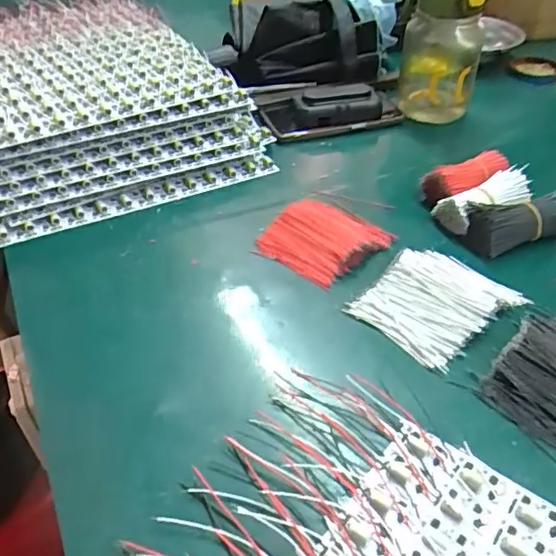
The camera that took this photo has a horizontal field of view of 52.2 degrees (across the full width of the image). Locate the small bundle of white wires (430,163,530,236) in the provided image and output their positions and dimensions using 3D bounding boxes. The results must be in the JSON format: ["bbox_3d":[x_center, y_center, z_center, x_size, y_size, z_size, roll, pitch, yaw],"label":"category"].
[{"bbox_3d":[0.193,-0.071,0.525,0.091,0.041,0.044,-18,46,-21],"label":"small bundle of white wires"}]

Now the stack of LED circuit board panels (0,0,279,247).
[{"bbox_3d":[-0.214,-0.189,0.618,0.323,0.103,0.322,-21,47,-24],"label":"stack of LED circuit board panels"}]

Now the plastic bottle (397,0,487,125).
[{"bbox_3d":[0.190,-0.269,0.653,0.087,0.181,0.072,12,43,11],"label":"plastic bottle"}]

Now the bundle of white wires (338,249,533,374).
[{"bbox_3d":[0.122,0.016,0.441,0.105,0.020,0.088,-31,52,-31],"label":"bundle of white wires"}]

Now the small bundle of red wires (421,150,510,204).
[{"bbox_3d":[0.185,-0.095,0.555,0.090,0.035,0.043,-15,45,-18],"label":"small bundle of red wires"}]

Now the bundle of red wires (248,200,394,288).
[{"bbox_3d":[0.038,-0.034,0.502,0.099,0.020,0.083,26,47,24],"label":"bundle of red wires"}]

